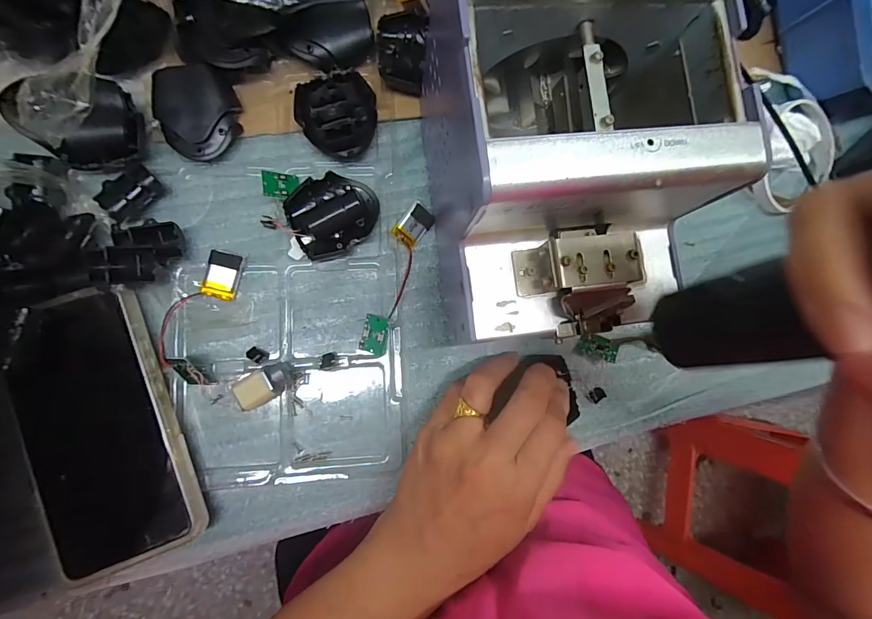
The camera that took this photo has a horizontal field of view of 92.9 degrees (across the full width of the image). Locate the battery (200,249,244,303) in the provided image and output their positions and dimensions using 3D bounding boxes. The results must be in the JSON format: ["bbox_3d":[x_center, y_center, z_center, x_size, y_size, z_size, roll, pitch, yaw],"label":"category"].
[{"bbox_3d":[-0.142,-0.023,0.275,0.020,0.011,0.031,15,82,-5],"label":"battery"}]

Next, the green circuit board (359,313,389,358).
[{"bbox_3d":[-0.042,0.017,0.282,0.018,0.004,0.026,13,91,10],"label":"green circuit board"}]

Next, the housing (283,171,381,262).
[{"bbox_3d":[-0.070,-0.065,0.278,0.058,0.021,0.051,-40,90,-9],"label":"housing"}]

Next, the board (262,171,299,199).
[{"bbox_3d":[-0.104,-0.084,0.280,0.025,0.004,0.018,-1,82,-40],"label":"board"}]

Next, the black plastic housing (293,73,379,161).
[{"bbox_3d":[-0.069,-0.136,0.288,0.053,0.016,0.058,-6,85,-7],"label":"black plastic housing"}]

